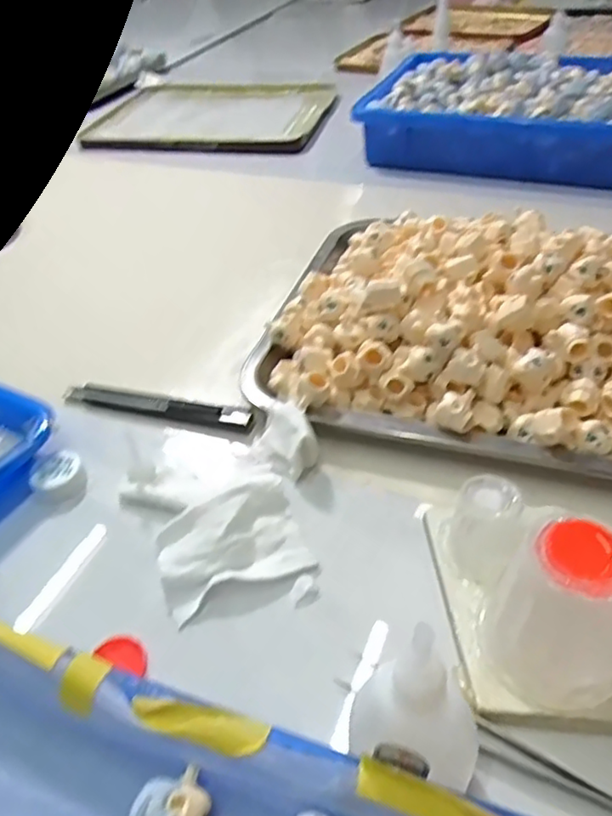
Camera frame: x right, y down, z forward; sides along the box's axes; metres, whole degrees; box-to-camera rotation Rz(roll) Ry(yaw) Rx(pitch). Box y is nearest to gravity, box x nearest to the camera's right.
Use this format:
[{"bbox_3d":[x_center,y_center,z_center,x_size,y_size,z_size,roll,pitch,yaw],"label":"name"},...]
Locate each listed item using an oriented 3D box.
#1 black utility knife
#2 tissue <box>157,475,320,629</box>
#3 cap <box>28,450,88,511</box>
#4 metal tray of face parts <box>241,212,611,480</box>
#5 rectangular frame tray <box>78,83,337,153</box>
[{"bbox_3d":[-0.099,0.001,0.396,0.134,0.012,0.022,8,44,14],"label":"black utility knife"},{"bbox_3d":[-0.038,0.066,0.306,0.071,0.014,0.054,-17,44,-13],"label":"tissue"},{"bbox_3d":[-0.140,0.040,0.349,0.028,0.011,0.033,-28,47,-23],"label":"cap"},{"bbox_3d":[0.152,-0.065,0.392,0.348,0.055,0.233,10,45,16],"label":"metal tray of face parts"},{"bbox_3d":[-0.128,-0.407,0.838,0.309,0.020,0.266,6,44,12],"label":"rectangular frame tray"}]

